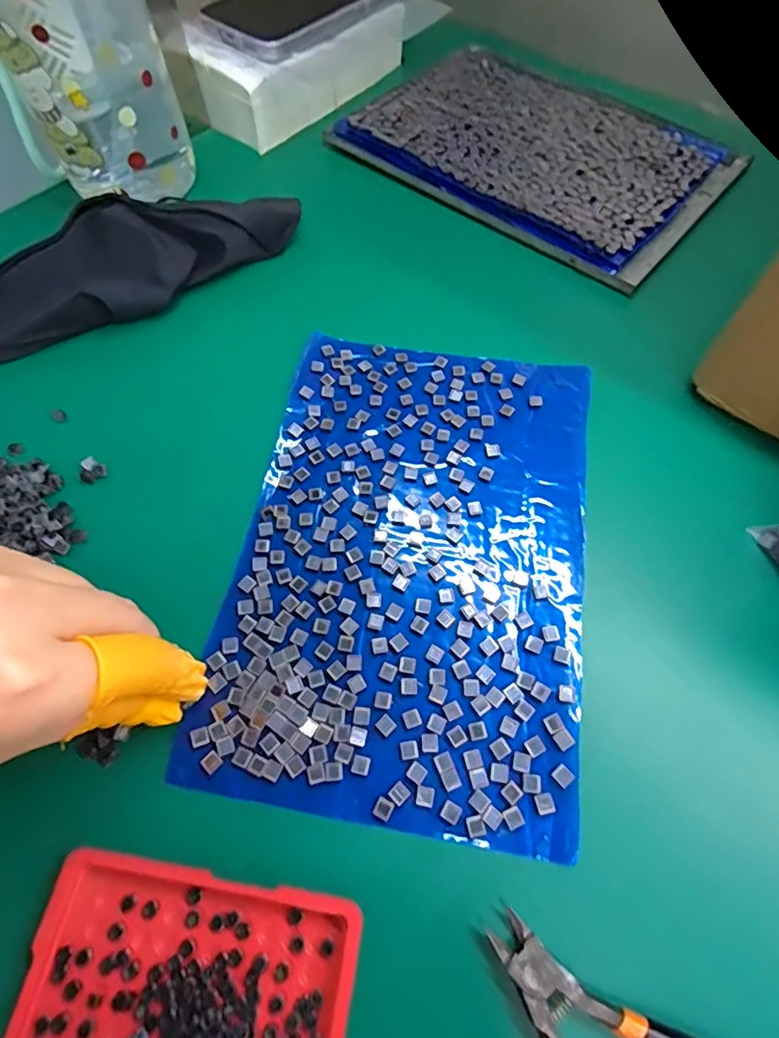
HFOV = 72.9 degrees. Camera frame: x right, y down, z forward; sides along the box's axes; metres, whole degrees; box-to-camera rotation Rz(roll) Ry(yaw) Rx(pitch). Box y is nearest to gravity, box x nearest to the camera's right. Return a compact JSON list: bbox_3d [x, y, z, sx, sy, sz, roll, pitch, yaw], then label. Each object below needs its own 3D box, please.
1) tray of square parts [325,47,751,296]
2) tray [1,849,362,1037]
[{"bbox_3d":[0.103,-0.259,0.372,0.239,0.015,0.172,38,70,17],"label":"tray of square parts"},{"bbox_3d":[-0.066,0.162,0.154,0.099,0.011,0.097,8,64,5],"label":"tray"}]

